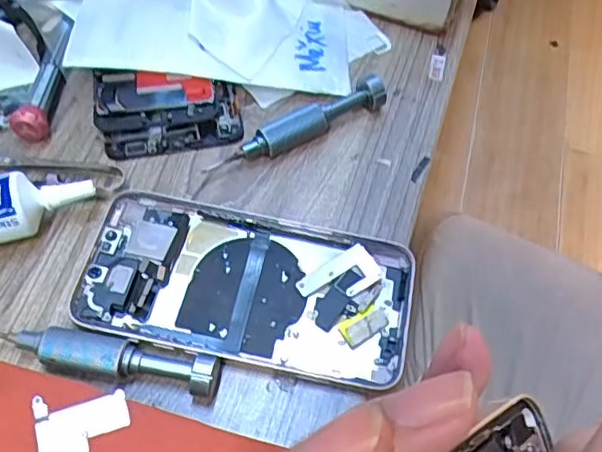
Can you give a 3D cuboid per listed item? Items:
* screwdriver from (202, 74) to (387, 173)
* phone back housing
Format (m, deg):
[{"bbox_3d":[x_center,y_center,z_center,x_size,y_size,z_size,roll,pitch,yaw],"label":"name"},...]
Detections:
[{"bbox_3d":[-0.003,-0.055,0.328,0.101,0.020,0.017,-25,63,-17],"label":"screwdriver"},{"bbox_3d":[-0.024,0.027,0.285,0.145,0.009,0.072,11,59,4],"label":"phone back housing"}]

